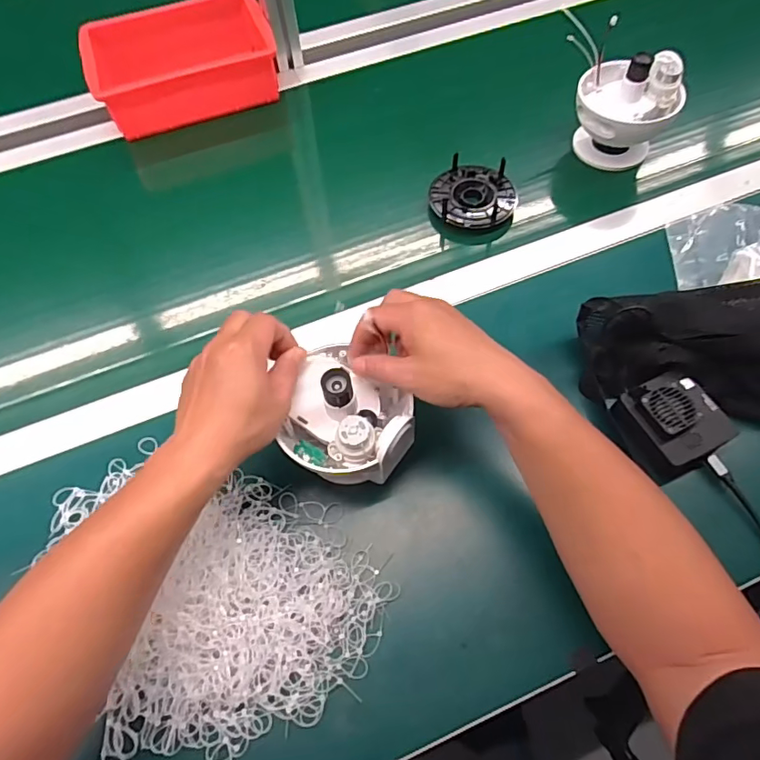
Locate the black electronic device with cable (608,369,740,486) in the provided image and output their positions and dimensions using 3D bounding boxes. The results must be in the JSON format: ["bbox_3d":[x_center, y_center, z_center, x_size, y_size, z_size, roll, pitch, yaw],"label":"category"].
[{"bbox_3d":[0.262,0.041,0.461,0.079,0.049,0.085,-23,64,-11],"label":"black electronic device with cable"}]

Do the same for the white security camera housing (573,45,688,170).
[{"bbox_3d":[0.288,-0.320,0.607,0.109,0.112,0.099,21,61,12],"label":"white security camera housing"}]

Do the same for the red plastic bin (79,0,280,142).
[{"bbox_3d":[-0.271,-0.437,0.709,0.240,0.072,0.151,-18,63,-9],"label":"red plastic bin"}]

